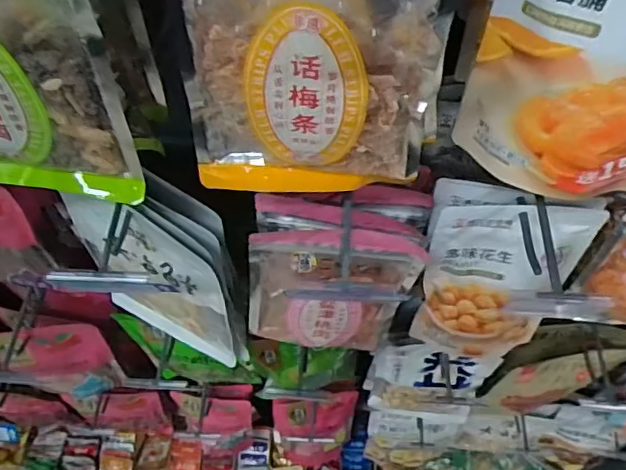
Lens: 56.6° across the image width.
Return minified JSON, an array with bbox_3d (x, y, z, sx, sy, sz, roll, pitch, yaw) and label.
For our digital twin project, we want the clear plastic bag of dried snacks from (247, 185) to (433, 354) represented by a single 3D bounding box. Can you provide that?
[{"bbox_3d":[0.015,0.065,0.610,0.161,0.198,0.030,6,48,-3],"label":"clear plastic bag of dried snacks"}]

